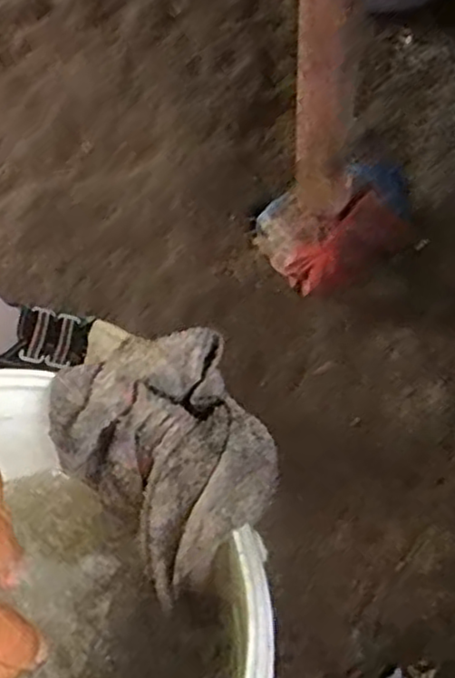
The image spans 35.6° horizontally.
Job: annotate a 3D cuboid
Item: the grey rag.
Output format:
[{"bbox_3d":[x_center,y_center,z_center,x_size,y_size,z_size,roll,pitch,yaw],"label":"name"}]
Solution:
[{"bbox_3d":[-0.035,0.073,0.420,0.109,0.096,0.124,-26,59,-10],"label":"grey rag"}]

